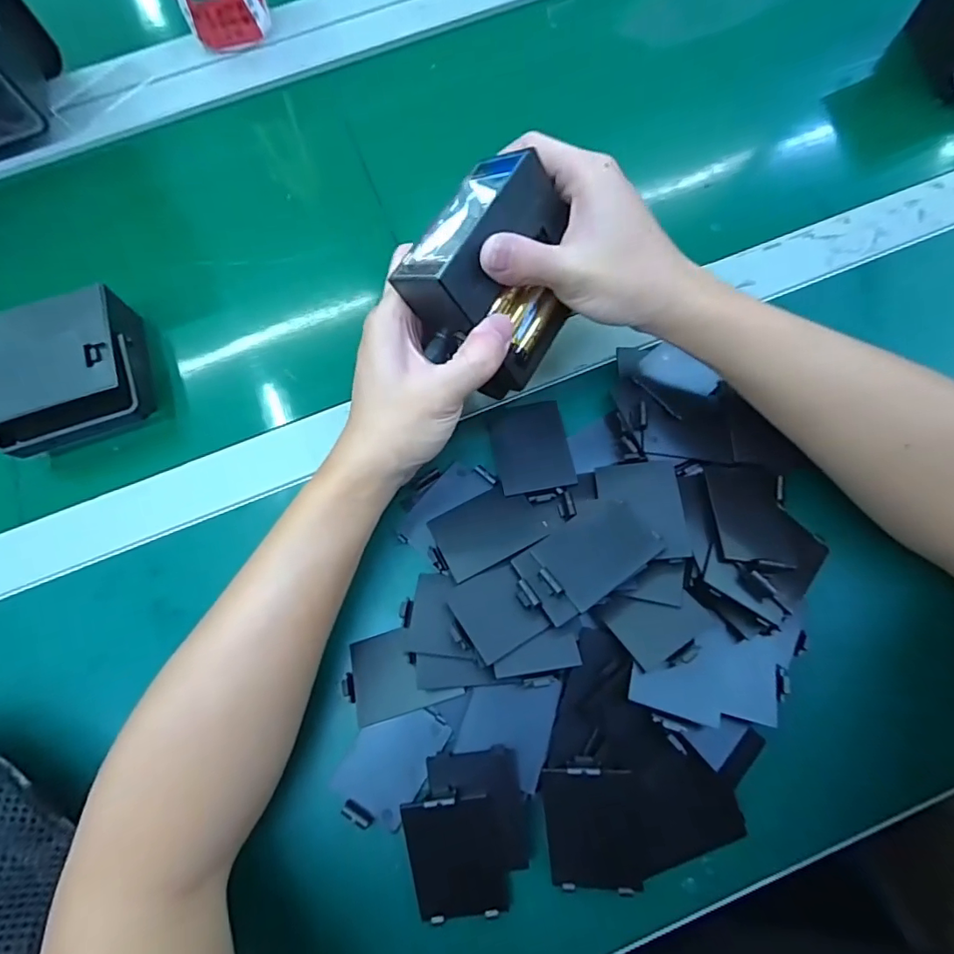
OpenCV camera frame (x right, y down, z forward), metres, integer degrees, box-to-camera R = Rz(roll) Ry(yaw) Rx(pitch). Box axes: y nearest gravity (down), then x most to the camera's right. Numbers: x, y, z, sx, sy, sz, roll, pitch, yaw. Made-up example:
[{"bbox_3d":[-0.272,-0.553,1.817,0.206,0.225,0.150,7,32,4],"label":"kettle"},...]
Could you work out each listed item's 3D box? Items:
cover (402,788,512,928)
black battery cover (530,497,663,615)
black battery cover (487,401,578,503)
[{"bbox_3d":[-0.011,0.191,0.258,0.046,0.009,0.064,-12,91,5],"label":"cover"},{"bbox_3d":[0.065,0.040,0.286,0.064,0.004,0.044,-35,58,-10],"label":"black battery cover"},{"bbox_3d":[0.035,-0.016,0.327,0.046,0.004,0.068,-11,62,1],"label":"black battery cover"}]

